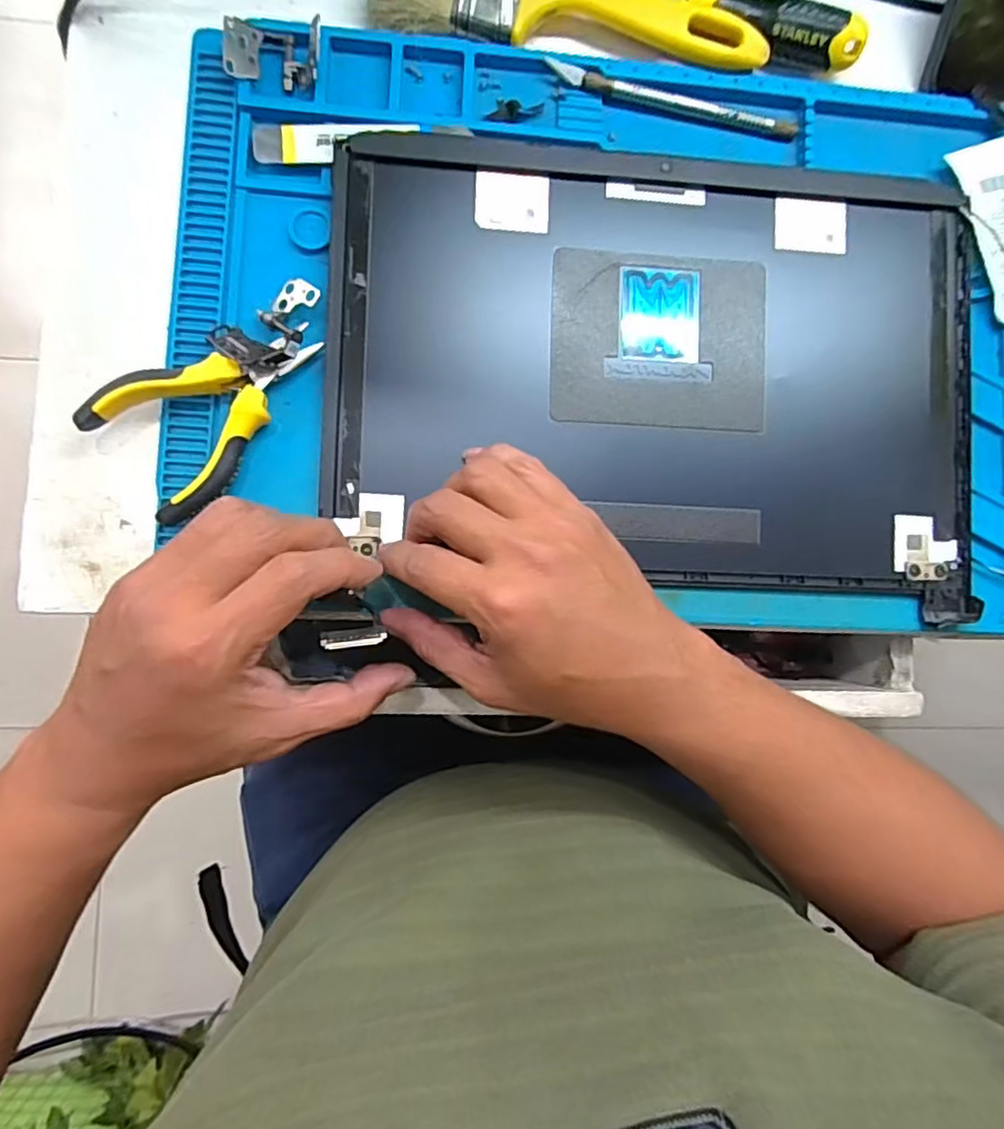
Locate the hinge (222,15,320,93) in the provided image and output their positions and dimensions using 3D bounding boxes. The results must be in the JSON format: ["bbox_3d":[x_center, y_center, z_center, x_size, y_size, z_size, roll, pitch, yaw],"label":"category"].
[{"bbox_3d":[-0.123,-0.277,0.335,0.049,0.017,0.028,3,86,-5],"label":"hinge"}]

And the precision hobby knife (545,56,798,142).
[{"bbox_3d":[0.102,-0.270,0.361,0.150,0.007,0.008,10,85,-5],"label":"precision hobby knife"}]

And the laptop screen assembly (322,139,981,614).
[{"bbox_3d":[0.090,-0.110,0.348,0.360,0.011,0.235,3,86,-5],"label":"laptop screen assembly"}]

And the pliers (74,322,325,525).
[{"bbox_3d":[-0.146,-0.083,0.319,0.115,0.018,0.073,-42,90,-7],"label":"pliers"}]

